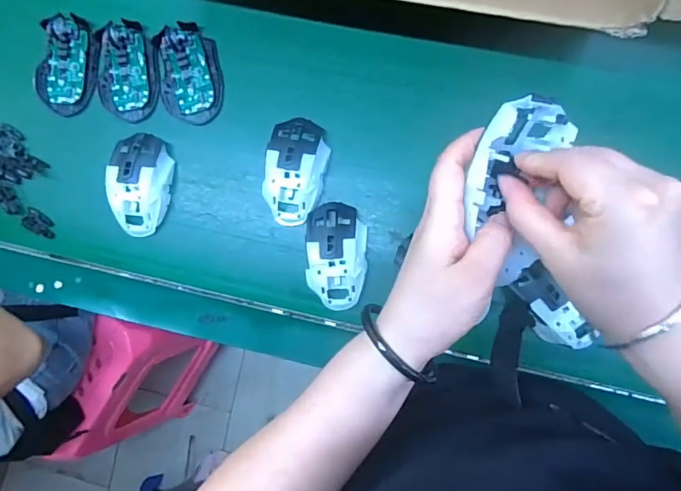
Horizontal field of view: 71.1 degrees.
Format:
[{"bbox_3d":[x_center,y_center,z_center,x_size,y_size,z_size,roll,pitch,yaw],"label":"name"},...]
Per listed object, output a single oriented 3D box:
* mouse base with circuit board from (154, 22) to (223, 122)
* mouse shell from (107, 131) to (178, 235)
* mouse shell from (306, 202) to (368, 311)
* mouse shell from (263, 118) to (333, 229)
[{"bbox_3d":[-0.177,-0.201,0.556,0.072,0.014,0.115,-7,88,5],"label":"mouse base with circuit board"},{"bbox_3d":[-0.228,-0.071,0.546,0.063,0.036,0.115,0,89,6],"label":"mouse shell"},{"bbox_3d":[-0.004,0.011,0.523,0.064,0.035,0.113,1,89,6],"label":"mouse shell"},{"bbox_3d":[-0.050,-0.082,0.529,0.063,0.035,0.114,9,90,6],"label":"mouse shell"}]

